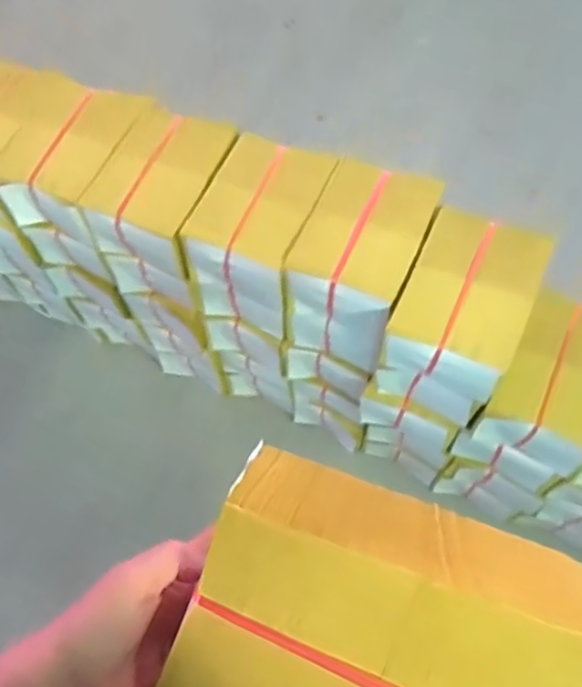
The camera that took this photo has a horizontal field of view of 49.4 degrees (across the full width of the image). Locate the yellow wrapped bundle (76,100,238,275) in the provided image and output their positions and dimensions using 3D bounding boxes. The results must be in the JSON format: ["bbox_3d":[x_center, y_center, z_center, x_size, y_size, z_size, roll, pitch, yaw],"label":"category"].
[{"bbox_3d":[-0.203,-0.245,0.995,0.170,0.101,0.219,21,68,12],"label":"yellow wrapped bundle"}]

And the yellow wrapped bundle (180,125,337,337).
[{"bbox_3d":[-0.056,-0.171,1.016,0.137,0.222,0.218,21,68,12],"label":"yellow wrapped bundle"}]

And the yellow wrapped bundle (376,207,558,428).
[{"bbox_3d":[0.238,-0.033,0.909,0.153,0.227,0.208,22,68,12],"label":"yellow wrapped bundle"}]

